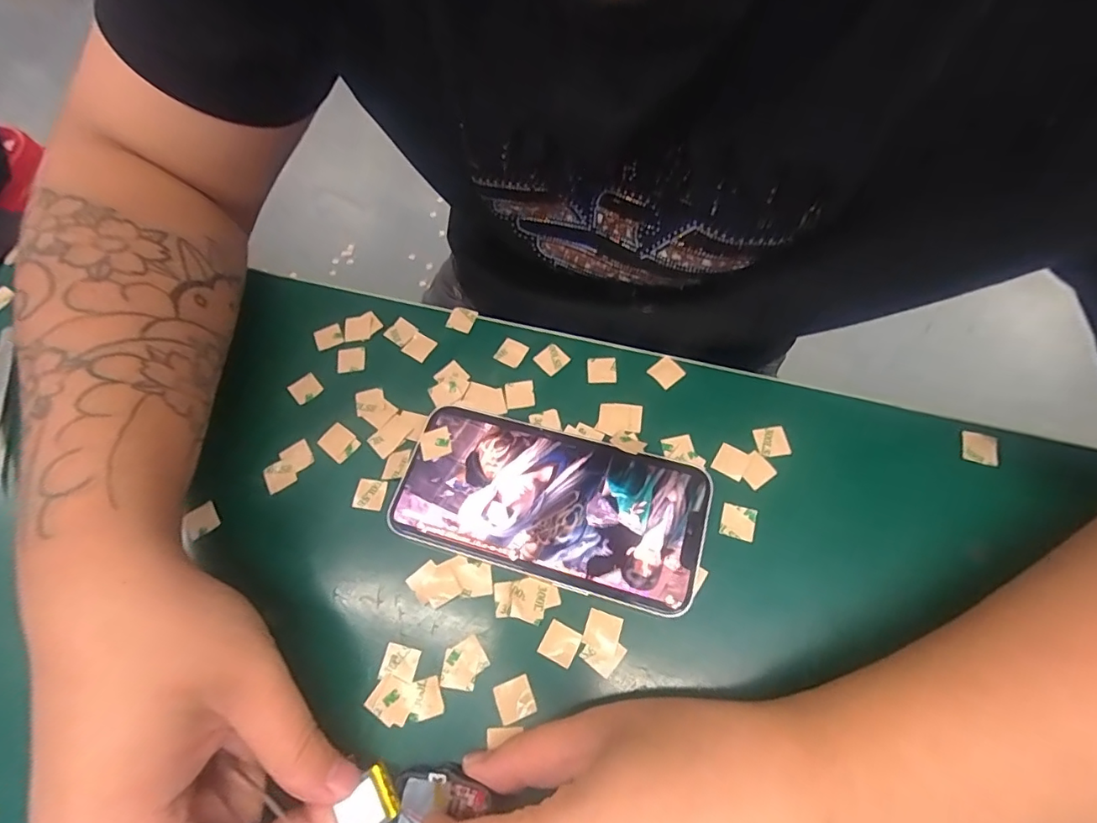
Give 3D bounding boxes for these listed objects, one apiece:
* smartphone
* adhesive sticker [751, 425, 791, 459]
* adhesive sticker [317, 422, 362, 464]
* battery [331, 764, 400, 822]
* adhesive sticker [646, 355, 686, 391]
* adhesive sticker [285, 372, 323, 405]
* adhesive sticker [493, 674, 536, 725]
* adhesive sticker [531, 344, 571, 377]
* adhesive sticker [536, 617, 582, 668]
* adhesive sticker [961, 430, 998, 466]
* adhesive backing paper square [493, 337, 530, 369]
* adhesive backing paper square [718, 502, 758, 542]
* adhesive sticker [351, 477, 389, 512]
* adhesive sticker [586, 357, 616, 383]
[{"bbox_3d":[0.000,0.043,0.250,0.143,0.010,0.069,14,65,9],"label":"smartphone"},{"bbox_3d":[0.112,0.015,0.262,0.016,0.004,0.017,-8,66,0],"label":"adhesive sticker"},{"bbox_3d":[-0.111,0.015,0.274,0.019,0.004,0.016,35,72,16],"label":"adhesive sticker"},{"bbox_3d":[-0.068,0.146,0.193,0.021,0.004,0.018,-22,68,-37],"label":"battery"},{"bbox_3d":[0.064,-0.021,0.282,0.015,0.004,0.015,-40,71,-7],"label":"adhesive sticker"},{"bbox_3d":[-0.136,-0.013,0.291,0.015,0.004,0.016,42,79,14],"label":"adhesive sticker"},{"bbox_3d":[-0.014,0.121,0.220,0.015,0.004,0.015,-18,65,-7],"label":"adhesive sticker"},{"bbox_3d":[0.001,-0.029,0.290,0.015,0.004,0.016,-42,72,-11],"label":"adhesive sticker"},{"bbox_3d":[0.005,0.102,0.229,0.015,0.004,0.015,25,75,15],"label":"adhesive sticker"},{"bbox_3d":[0.210,0.018,0.254,0.015,0.004,0.016,15,71,18],"label":"adhesive sticker"},{"bbox_3d":[-0.021,-0.034,0.293,0.015,0.004,0.016,28,71,14],"label":"adhesive backing paper square"},{"bbox_3d":[0.089,0.052,0.246,0.016,0.004,0.016,16,68,11],"label":"adhesive backing paper square"},{"bbox_3d":[-0.090,0.042,0.262,0.015,0.004,0.015,9,67,7],"label":"adhesive sticker"},{"bbox_3d":[0.029,-0.023,0.286,0.016,0.004,0.015,-1,68,6],"label":"adhesive sticker"}]

